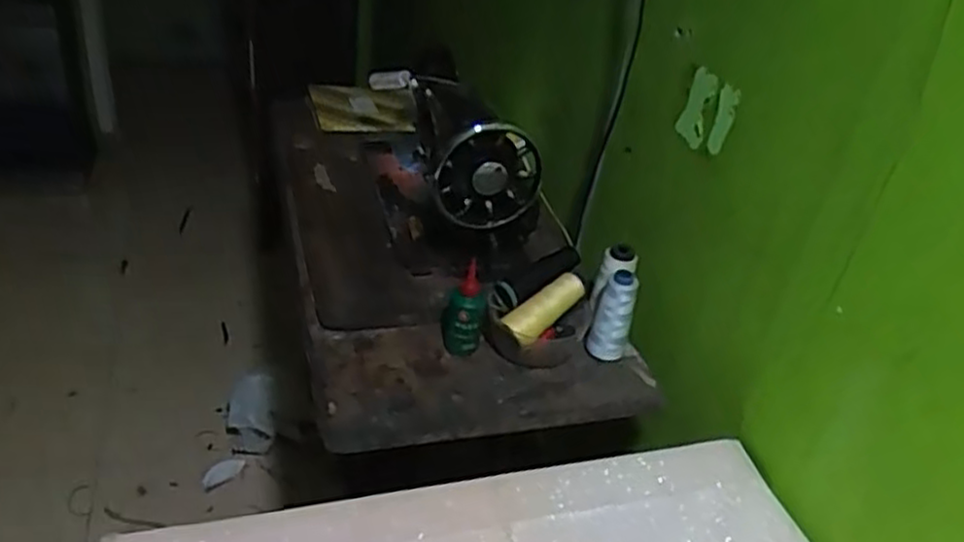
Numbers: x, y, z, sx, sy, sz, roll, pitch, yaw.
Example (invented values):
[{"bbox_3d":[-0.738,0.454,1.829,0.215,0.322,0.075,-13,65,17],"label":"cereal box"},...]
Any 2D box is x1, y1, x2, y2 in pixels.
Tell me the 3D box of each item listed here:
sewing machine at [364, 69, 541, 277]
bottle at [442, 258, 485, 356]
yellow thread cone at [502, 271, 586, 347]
[{"bbox_3d":[-0.063,-0.172,1.091,0.153,0.217,0.398,-3,34,-17],"label":"sewing machine"},{"bbox_3d":[-0.020,0.040,0.887,0.047,0.118,0.053,5,32,-4],"label":"bottle"},{"bbox_3d":[0.077,0.046,0.895,0.118,0.046,0.035,-34,49,-24],"label":"yellow thread cone"}]

